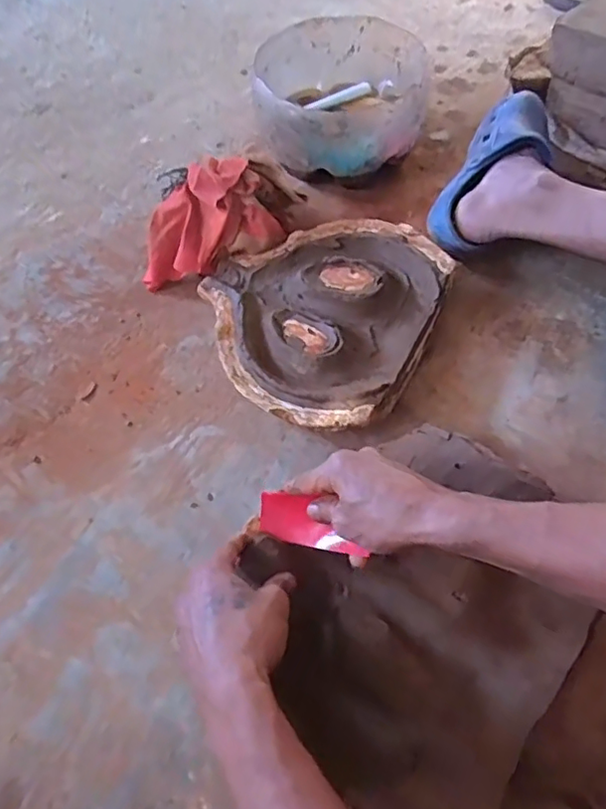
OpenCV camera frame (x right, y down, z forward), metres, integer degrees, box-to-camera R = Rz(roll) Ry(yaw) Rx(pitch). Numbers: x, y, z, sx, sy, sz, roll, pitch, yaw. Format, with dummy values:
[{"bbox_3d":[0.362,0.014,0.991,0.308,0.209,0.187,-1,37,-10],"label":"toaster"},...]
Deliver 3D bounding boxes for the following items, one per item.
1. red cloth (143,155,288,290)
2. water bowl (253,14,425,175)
[{"bbox_3d":[-0.127,-0.217,0.684,0.177,0.112,0.040,-19,19,14],"label":"red cloth"},{"bbox_3d":[0.049,-0.427,0.818,0.231,0.127,0.242,-1,58,2],"label":"water bowl"}]

